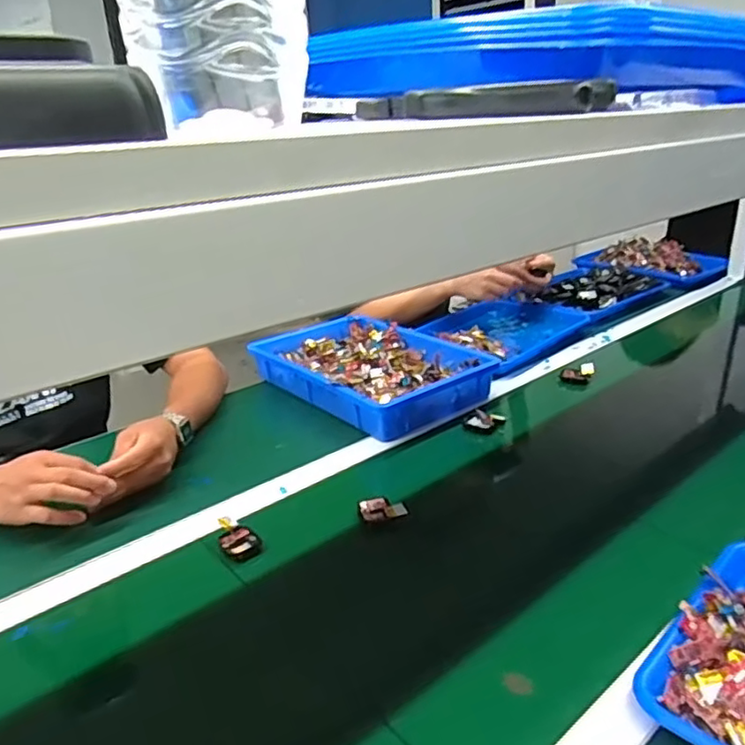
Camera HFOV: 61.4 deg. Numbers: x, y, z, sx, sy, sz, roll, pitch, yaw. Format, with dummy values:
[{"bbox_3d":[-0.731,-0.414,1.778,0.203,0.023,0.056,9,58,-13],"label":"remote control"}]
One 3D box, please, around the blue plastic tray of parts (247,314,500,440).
[{"bbox_3d":[-0.014,-0.006,1.029,0.248,0.058,0.370,-20,28,-39],"label":"blue plastic tray of parts"}]

